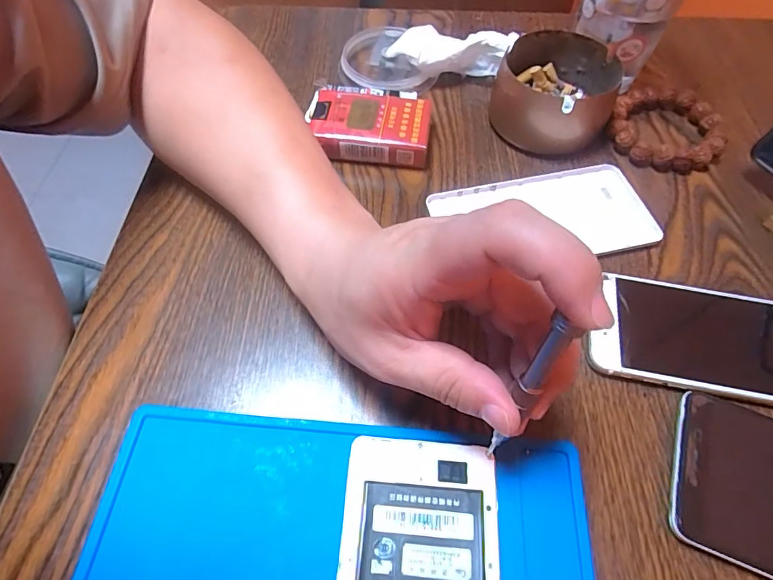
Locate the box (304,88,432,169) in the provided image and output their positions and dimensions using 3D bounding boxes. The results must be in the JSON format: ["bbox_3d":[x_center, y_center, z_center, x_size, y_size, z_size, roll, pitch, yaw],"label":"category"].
[{"bbox_3d":[-0.014,-0.121,0.340,0.090,0.026,0.055,5,59,3],"label":"box"}]

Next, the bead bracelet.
[{"bbox_3d":[0.210,-0.123,0.346,0.079,0.016,0.078,9,59,5],"label":"bead bracelet"}]

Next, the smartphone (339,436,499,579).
[{"bbox_3d":[0.013,0.132,0.192,0.068,0.006,0.130,3,59,2],"label":"smartphone"}]

